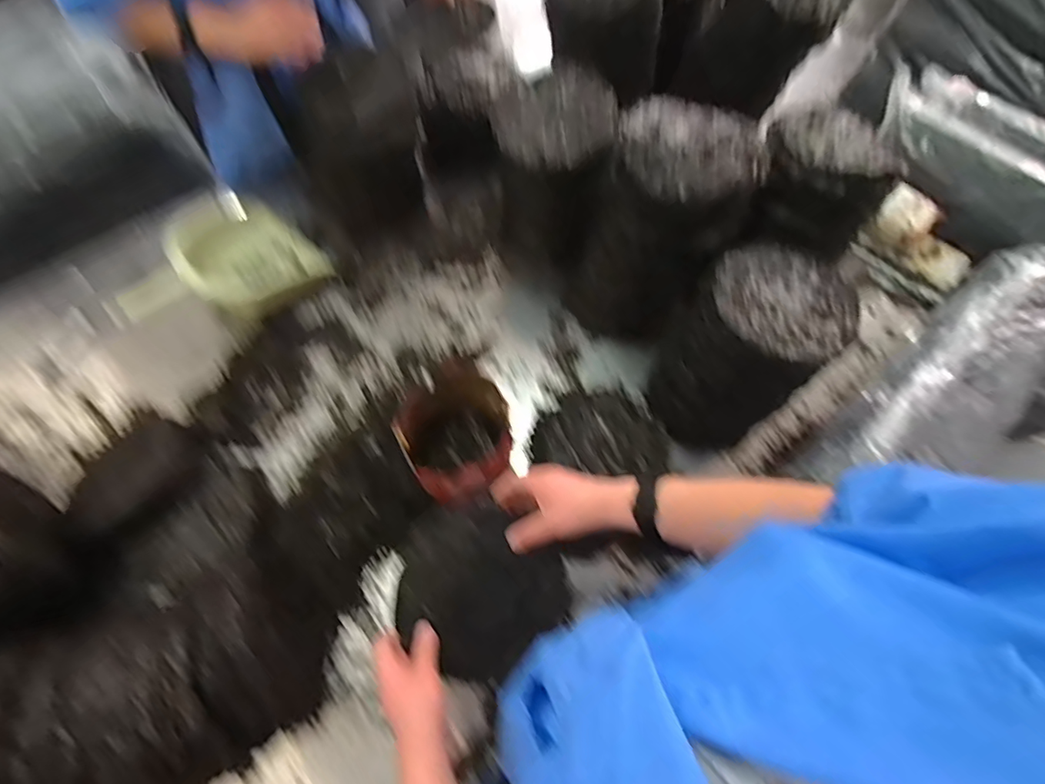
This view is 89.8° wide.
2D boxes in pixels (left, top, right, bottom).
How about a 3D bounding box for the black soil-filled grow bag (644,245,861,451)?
[{"bbox_3d":[0.329,-0.060,0.808,0.185,0.266,0.206,43,70,15],"label":"black soil-filled grow bag"}]

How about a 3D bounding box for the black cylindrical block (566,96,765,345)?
[{"bbox_3d":[0.213,-0.266,0.876,0.235,0.364,0.198,36,69,13],"label":"black cylindrical block"}]

